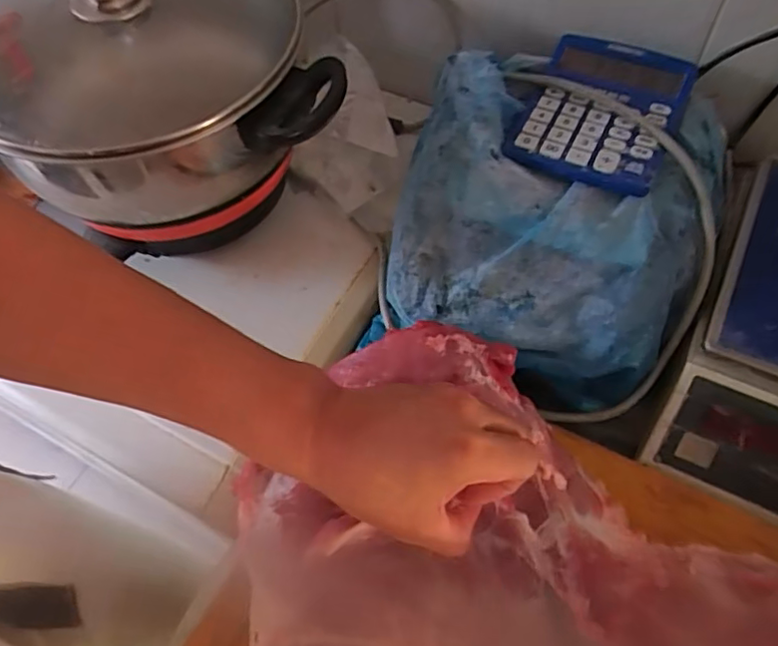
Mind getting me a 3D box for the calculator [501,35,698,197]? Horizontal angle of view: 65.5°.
[{"bbox_3d":[0.175,-0.176,0.501,0.118,0.020,0.150,23,64,17],"label":"calculator"}]

